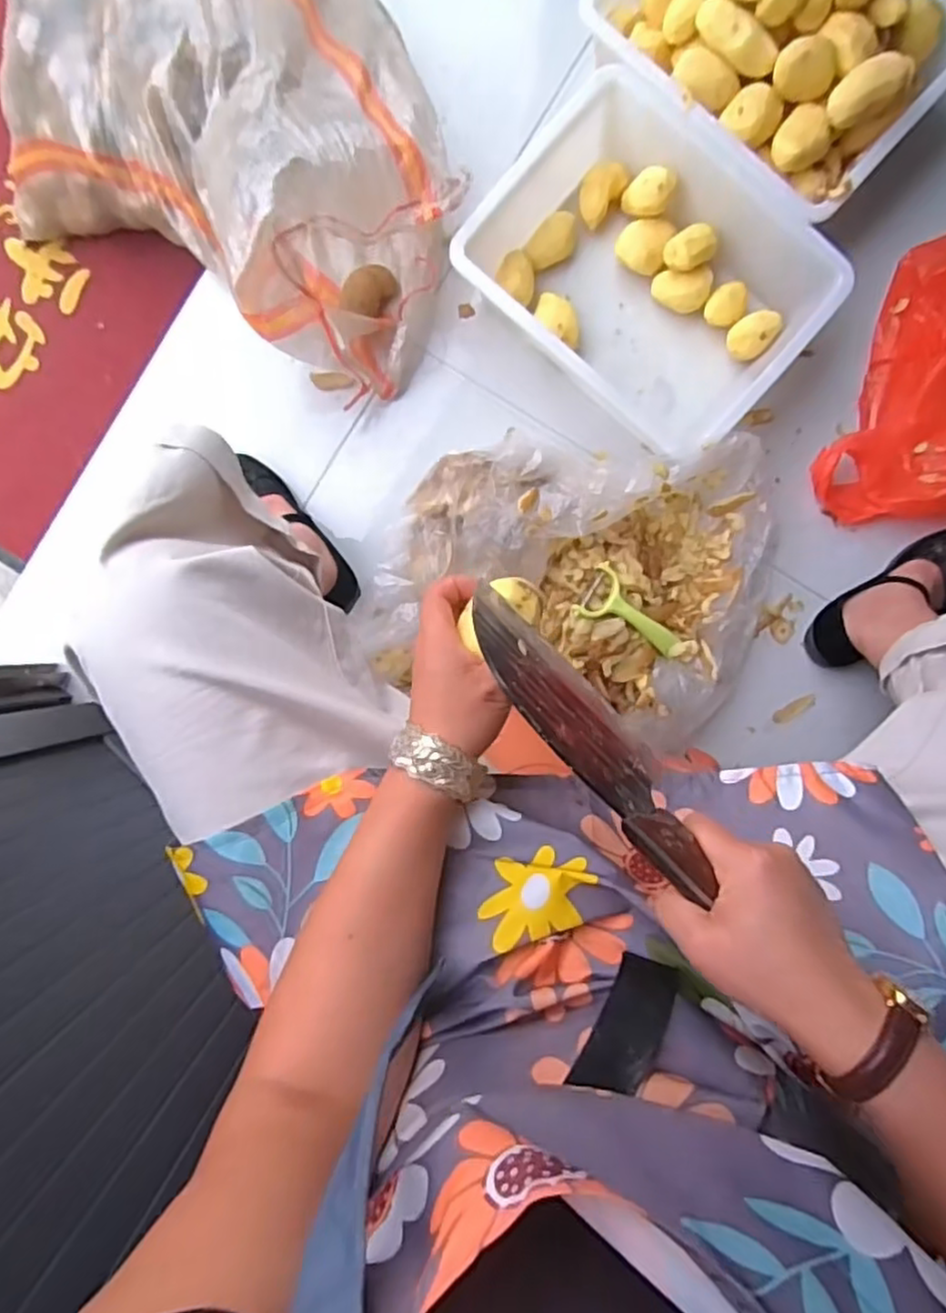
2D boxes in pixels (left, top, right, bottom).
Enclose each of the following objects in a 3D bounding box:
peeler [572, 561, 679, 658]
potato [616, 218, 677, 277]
[{"bbox_3d":[0.188,-0.049,0.821,0.126,0.011,0.069,33,92,-1],"label":"peeler"},{"bbox_3d":[0.201,-0.485,0.822,0.057,0.035,0.057,0,92,0],"label":"potato"}]

